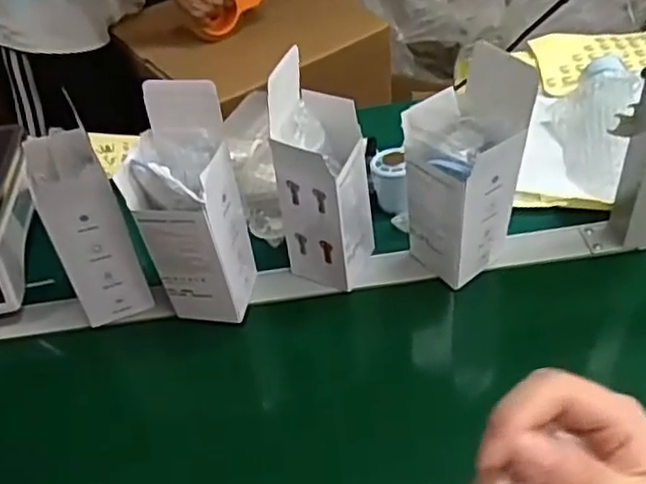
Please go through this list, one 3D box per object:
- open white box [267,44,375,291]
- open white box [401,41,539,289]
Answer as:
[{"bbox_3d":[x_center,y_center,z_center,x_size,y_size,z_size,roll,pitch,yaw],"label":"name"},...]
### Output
[{"bbox_3d":[0.001,-0.061,0.692,0.082,0.220,0.082,8,48,14],"label":"open white box"},{"bbox_3d":[0.134,-0.057,0.664,0.093,0.230,0.075,31,57,31],"label":"open white box"}]

